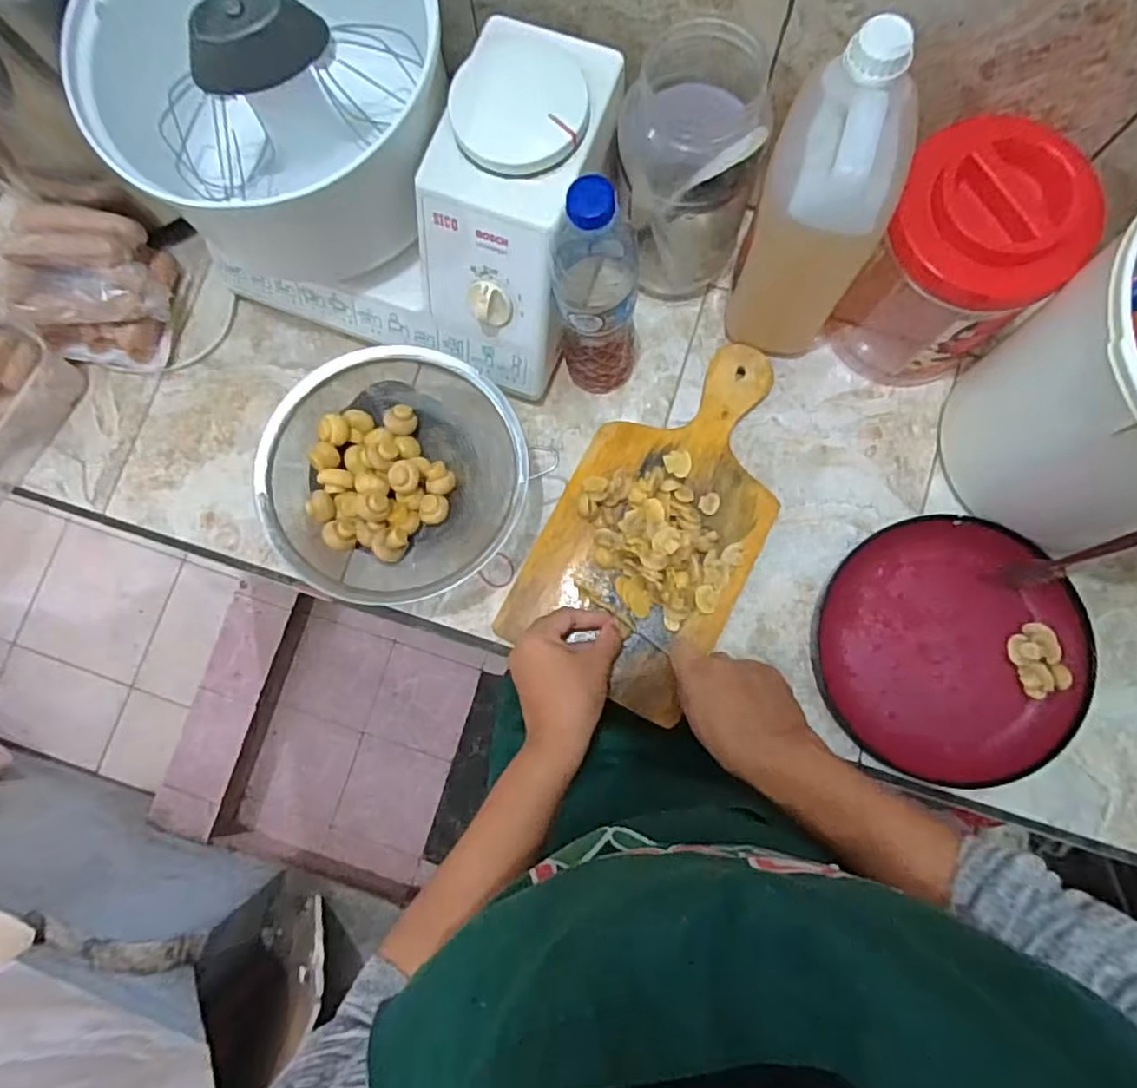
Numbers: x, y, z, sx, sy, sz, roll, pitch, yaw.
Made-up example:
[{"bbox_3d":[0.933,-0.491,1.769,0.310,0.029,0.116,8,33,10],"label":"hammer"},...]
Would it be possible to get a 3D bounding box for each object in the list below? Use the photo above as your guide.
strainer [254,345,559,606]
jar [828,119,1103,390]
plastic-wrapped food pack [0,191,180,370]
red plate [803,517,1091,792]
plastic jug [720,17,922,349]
[{"bbox_3d":[-0.141,-0.052,0.571,0.212,0.108,0.190,-18,81,0],"label":"strainer"},{"bbox_3d":[0.313,-0.222,0.532,0.139,0.185,0.112,33,84,6],"label":"jar"},{"bbox_3d":[-0.469,-0.250,0.623,0.144,0.094,0.118,9,82,4],"label":"plastic-wrapped food pack"},{"bbox_3d":[0.332,0.094,0.561,0.210,0.031,0.224,0,82,2],"label":"red plate"},{"bbox_3d":[0.195,-0.257,0.518,0.084,0.236,0.125,16,83,5],"label":"plastic jug"}]

